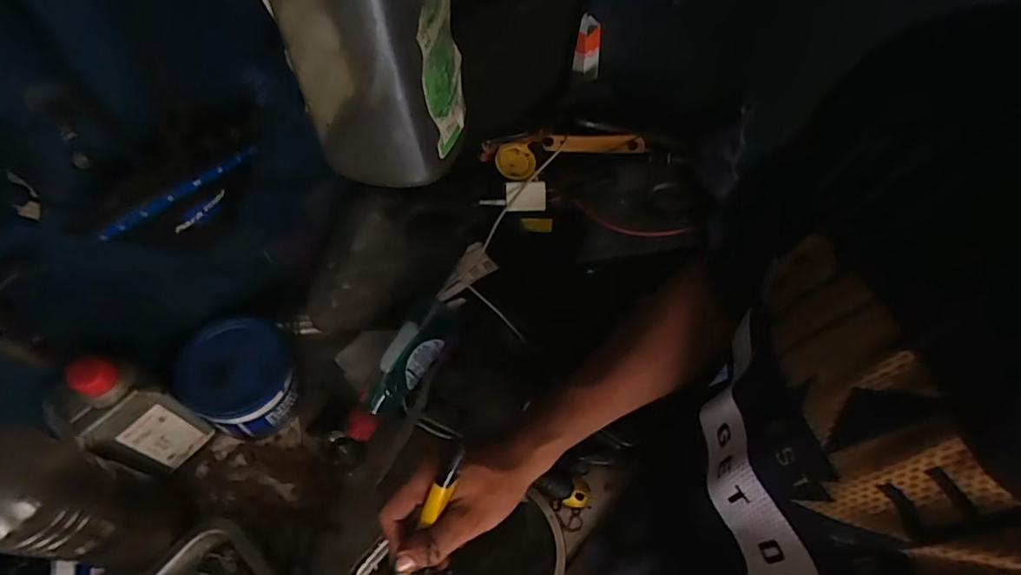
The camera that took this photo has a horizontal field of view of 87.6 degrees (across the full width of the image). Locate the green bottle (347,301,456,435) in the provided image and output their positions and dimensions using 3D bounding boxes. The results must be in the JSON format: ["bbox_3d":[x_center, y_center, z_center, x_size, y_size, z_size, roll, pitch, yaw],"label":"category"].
[{"bbox_3d":[-0.115,0.087,0.574,0.044,0.065,0.167,32,72,19],"label":"green bottle"}]

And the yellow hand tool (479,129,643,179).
[{"bbox_3d":[0.065,-0.186,0.689,0.198,0.026,0.073,-10,59,-6],"label":"yellow hand tool"}]

